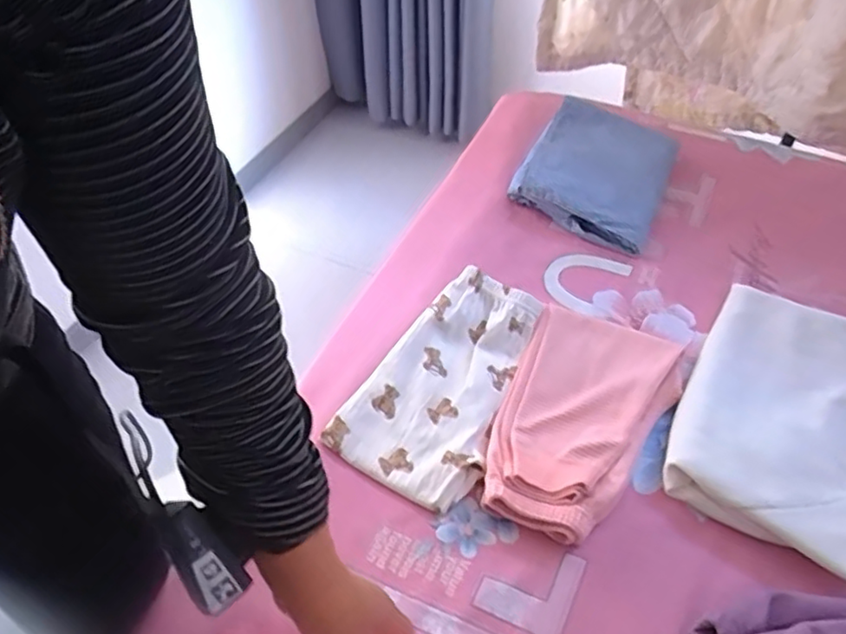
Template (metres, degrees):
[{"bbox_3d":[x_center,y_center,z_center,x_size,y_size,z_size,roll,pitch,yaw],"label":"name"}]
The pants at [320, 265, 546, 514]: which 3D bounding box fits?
[{"bbox_3d":[0.030,0.066,0.680,0.146,0.024,0.263,29,60,17],"label":"pants"}]

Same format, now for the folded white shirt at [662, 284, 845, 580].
[{"bbox_3d":[0.374,0.093,0.647,0.201,0.029,0.299,26,54,20],"label":"folded white shirt"}]

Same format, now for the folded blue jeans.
[{"bbox_3d":[0.244,-0.205,0.909,0.197,0.058,0.238,23,53,18],"label":"folded blue jeans"}]

